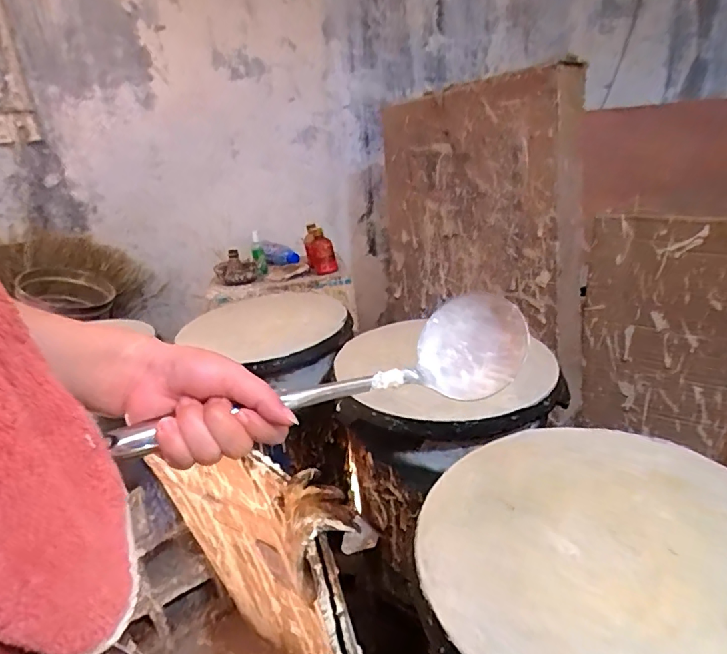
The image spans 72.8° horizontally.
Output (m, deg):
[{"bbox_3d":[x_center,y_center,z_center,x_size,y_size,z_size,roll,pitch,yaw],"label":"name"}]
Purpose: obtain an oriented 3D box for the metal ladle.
[{"bbox_3d":[-0.020,0.046,0.377,0.314,0.066,0.081,-15,24,-21],"label":"metal ladle"}]

